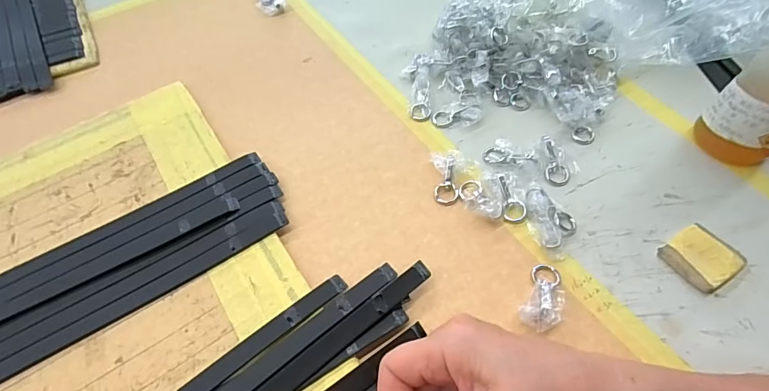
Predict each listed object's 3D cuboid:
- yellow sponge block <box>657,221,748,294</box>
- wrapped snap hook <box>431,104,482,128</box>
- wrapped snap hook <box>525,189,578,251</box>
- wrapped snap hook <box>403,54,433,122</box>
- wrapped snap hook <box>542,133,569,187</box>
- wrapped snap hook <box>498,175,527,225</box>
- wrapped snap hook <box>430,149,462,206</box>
[{"bbox_3d":[0.258,0.049,0.345,0.054,0.010,0.046,-28,59,-17],"label":"yellow sponge block"},{"bbox_3d":[0.077,-0.083,0.450,0.051,0.007,0.023,-7,54,13],"label":"wrapped snap hook"},{"bbox_3d":[0.147,0.018,0.369,0.037,0.019,0.052,-10,56,-6],"label":"wrapped snap hook"},{"bbox_3d":[0.037,-0.125,0.472,0.029,0.021,0.092,3,55,3],"label":"wrapped snap hook"},{"bbox_3d":[0.161,-0.034,0.405,0.020,0.008,0.051,-7,76,-3],"label":"wrapped snap hook"},{"bbox_3d":[0.114,0.003,0.383,0.020,0.009,0.044,-8,72,-4],"label":"wrapped snap hook"},{"bbox_3d":[0.057,-0.017,0.399,0.028,0.006,0.053,4,81,4],"label":"wrapped snap hook"}]

